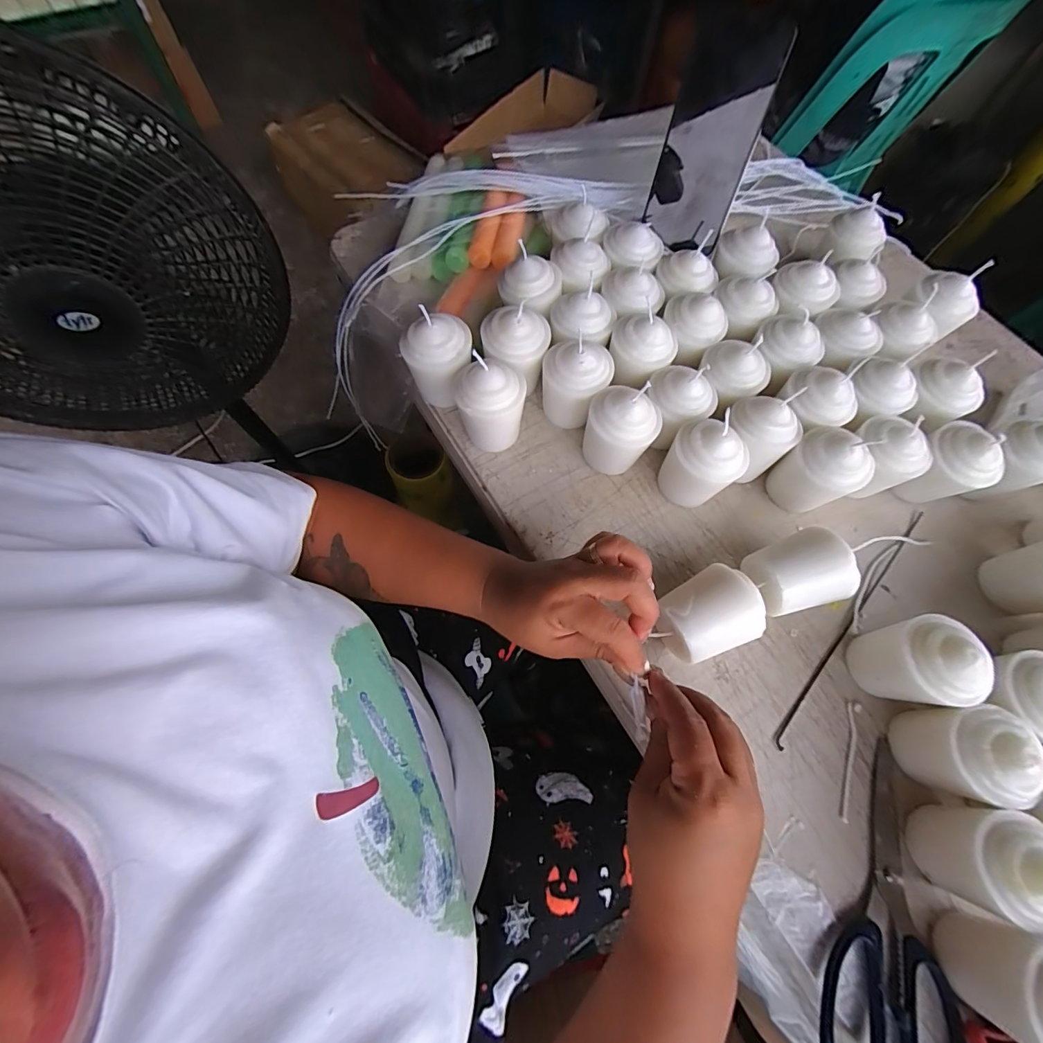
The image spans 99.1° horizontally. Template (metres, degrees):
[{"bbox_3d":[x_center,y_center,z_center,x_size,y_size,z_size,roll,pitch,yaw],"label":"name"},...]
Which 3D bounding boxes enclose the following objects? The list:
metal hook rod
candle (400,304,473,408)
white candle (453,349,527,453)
[{"bbox_3d":[0.269,0.076,0.357,0.008,0.007,0.255,42,72,13],"label":"metal hook rod"},{"bbox_3d":[-0.070,-0.137,0.383,0.058,0.073,0.051,-10,69,-6],"label":"candle"},{"bbox_3d":[-0.027,-0.097,0.370,0.058,0.078,0.056,-4,68,-4],"label":"white candle"}]

